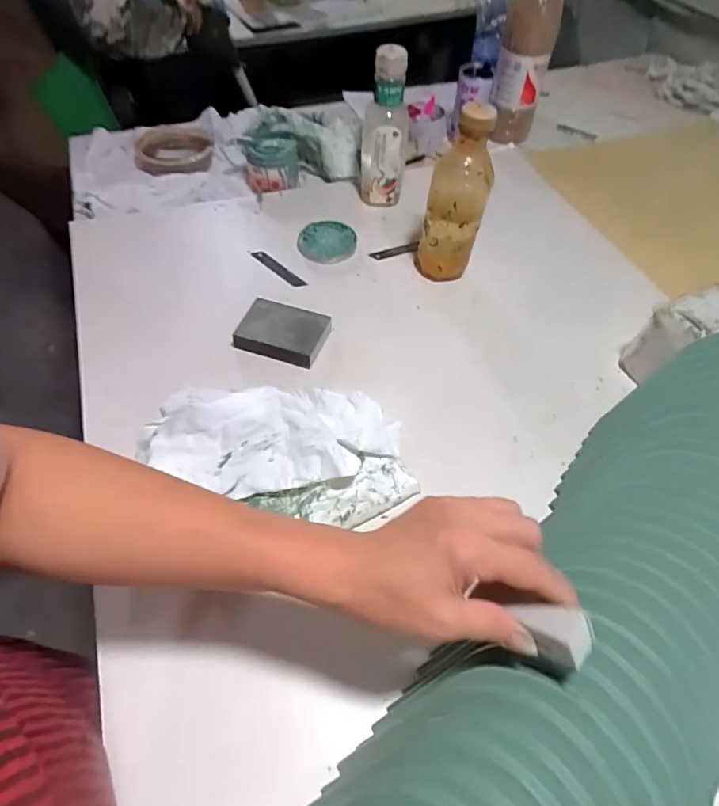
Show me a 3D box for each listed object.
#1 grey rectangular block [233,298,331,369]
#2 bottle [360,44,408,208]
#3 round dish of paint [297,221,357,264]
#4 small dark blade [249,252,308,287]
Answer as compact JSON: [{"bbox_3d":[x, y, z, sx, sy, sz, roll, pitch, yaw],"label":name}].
[{"bbox_3d":[-0.091,-0.086,0.583,0.099,0.026,0.073,18,55,11],"label":"grey rectangular block"},{"bbox_3d":[0.035,-0.384,0.695,0.070,0.207,0.059,4,53,1],"label":"bottle"},{"bbox_3d":[-0.045,-0.229,0.696,0.083,0.019,0.077,1,53,-1],"label":"round dish of paint"},{"bbox_3d":[-0.111,-0.185,0.669,0.094,0.008,0.015,36,60,22],"label":"small dark blade"}]

